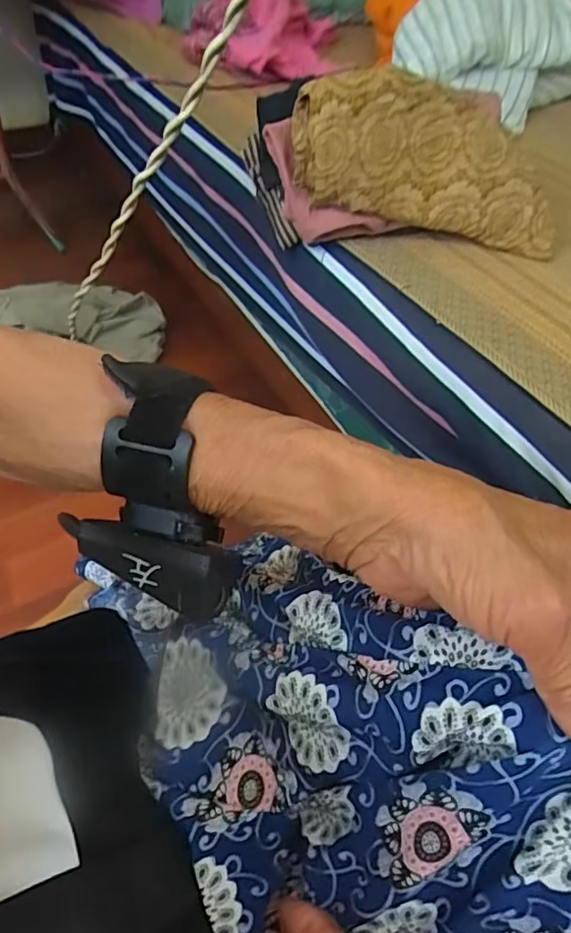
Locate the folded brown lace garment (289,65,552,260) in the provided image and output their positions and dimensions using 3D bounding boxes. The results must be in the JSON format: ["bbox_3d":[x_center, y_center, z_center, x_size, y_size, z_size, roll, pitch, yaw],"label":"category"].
[{"bbox_3d":[0.136,-0.289,0.535,0.266,0.098,0.087,11,52,-18],"label":"folded brown lace garment"}]

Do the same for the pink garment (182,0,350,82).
[{"bbox_3d":[-0.033,-0.636,0.807,0.208,0.079,0.247,1,54,-3],"label":"pink garment"}]

